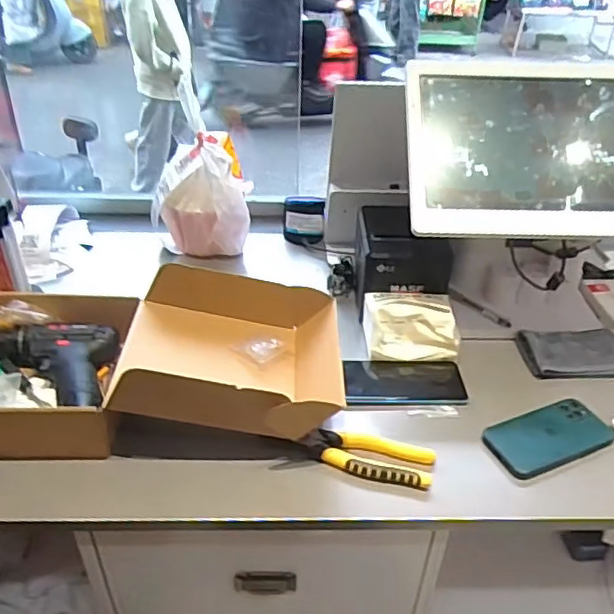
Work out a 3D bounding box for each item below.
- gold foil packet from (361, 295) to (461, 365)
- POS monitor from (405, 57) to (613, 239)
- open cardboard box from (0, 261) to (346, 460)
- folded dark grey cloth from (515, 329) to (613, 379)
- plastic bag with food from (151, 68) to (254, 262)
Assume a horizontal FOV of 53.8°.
[{"bbox_3d":[0.141,0.026,0.824,0.125,0.057,0.085,3,36,2],"label":"gold foil packet"},{"bbox_3d":[0.319,-0.210,0.793,0.375,0.035,0.249,0,78,-1],"label":"POS monitor"},{"bbox_3d":[-0.203,0.059,0.741,0.480,0.105,0.244,2,36,-1],"label":"open cardboard box"},{"bbox_3d":[0.368,0.061,0.821,0.148,0.007,0.088,1,36,-2],"label":"folded dark grey cloth"},{"bbox_3d":[-0.171,-0.203,1.002,0.154,0.222,0.112,11,37,12],"label":"plastic bag with food"}]

